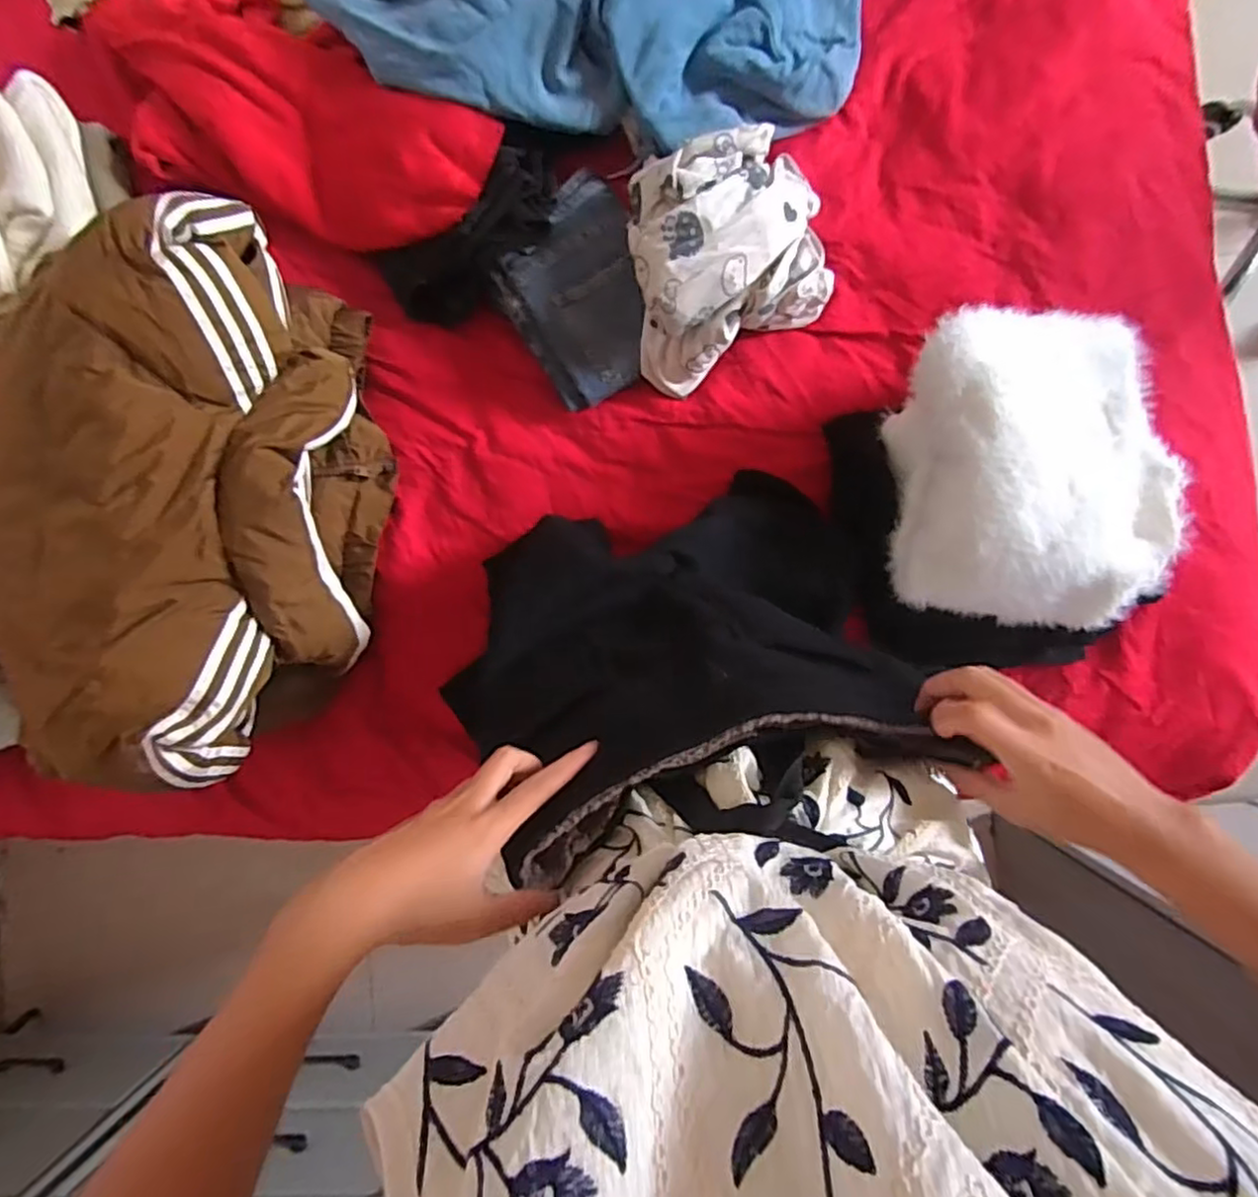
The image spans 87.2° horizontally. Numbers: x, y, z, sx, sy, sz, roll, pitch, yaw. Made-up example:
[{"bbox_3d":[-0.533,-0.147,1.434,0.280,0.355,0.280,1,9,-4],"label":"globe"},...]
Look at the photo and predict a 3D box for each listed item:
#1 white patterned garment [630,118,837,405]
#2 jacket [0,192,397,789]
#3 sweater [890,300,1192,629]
[{"bbox_3d":[0.108,-0.347,0.684,0.207,0.121,0.226,-5,88,5],"label":"white patterned garment"},{"bbox_3d":[-0.414,-0.085,0.638,0.286,0.230,0.488,-4,88,5],"label":"jacket"},{"bbox_3d":[0.380,-0.124,0.599,0.247,0.115,0.288,2,88,5],"label":"sweater"}]

